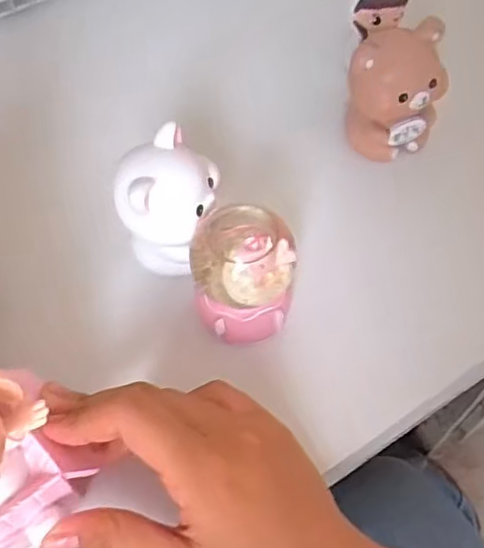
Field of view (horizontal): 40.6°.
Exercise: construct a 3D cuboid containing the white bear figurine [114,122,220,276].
[{"bbox_3d":[-0.033,-0.027,0.297,0.036,0.067,0.045,24,62,13],"label":"white bear figurine"}]

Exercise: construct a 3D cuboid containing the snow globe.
[{"bbox_3d":[0.001,0.003,0.286,0.043,0.058,0.039,-10,60,-6],"label":"snow globe"}]

